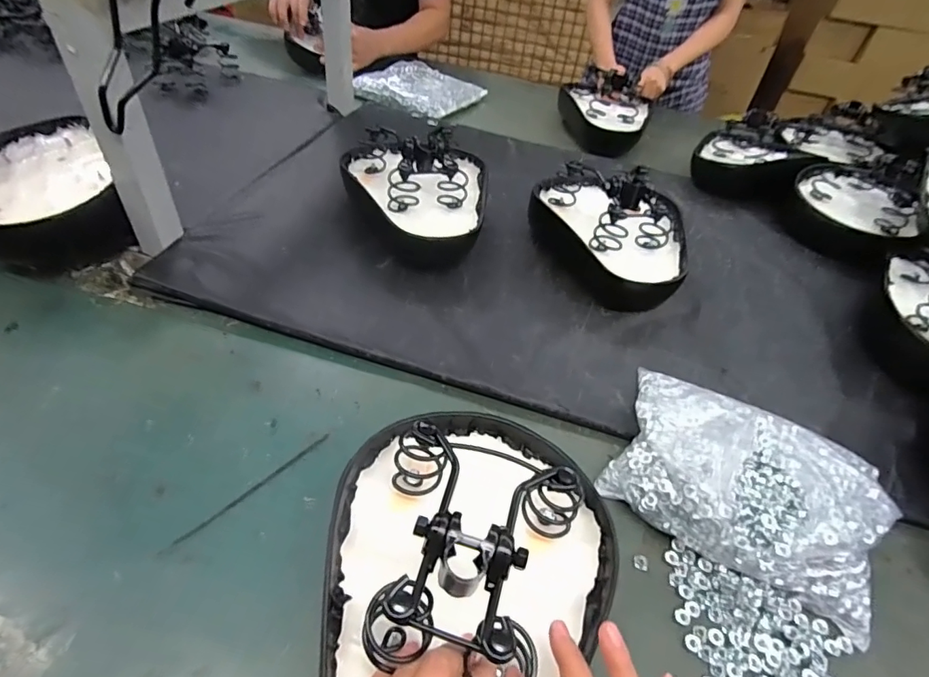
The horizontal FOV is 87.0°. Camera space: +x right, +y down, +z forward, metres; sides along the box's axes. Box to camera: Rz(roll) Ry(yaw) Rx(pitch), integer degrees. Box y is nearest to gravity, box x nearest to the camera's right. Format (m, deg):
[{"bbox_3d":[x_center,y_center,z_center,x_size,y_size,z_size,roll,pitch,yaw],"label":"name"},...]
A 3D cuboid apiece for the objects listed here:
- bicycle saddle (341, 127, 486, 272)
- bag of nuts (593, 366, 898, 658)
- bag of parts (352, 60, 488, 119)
[{"bbox_3d":[-0.069,-0.219,0.717,0.203,0.132,0.223,0,45,-9],"label":"bicycle saddle"},{"bbox_3d":[0.282,0.136,0.487,0.243,0.054,0.180,27,47,17],"label":"bag of nuts"},{"bbox_3d":[-0.105,-0.598,1.170,0.227,0.044,0.260,27,47,17],"label":"bag of parts"}]

